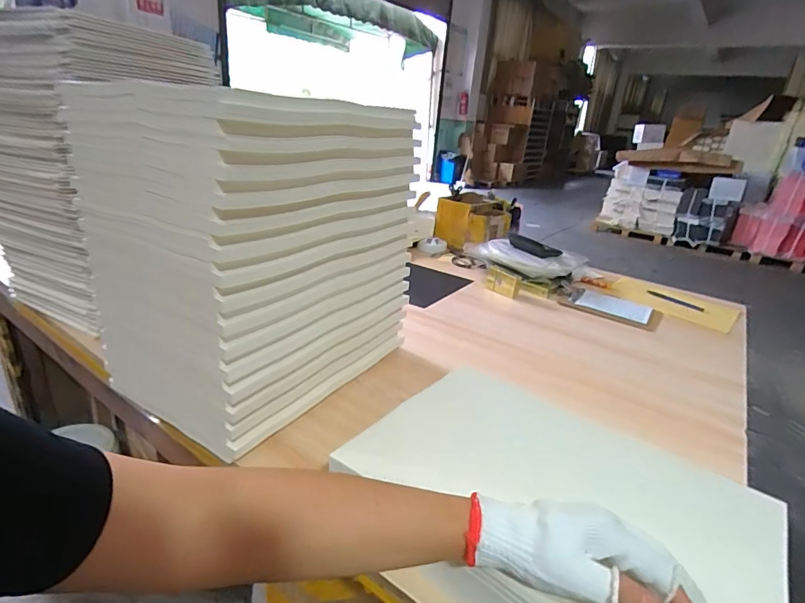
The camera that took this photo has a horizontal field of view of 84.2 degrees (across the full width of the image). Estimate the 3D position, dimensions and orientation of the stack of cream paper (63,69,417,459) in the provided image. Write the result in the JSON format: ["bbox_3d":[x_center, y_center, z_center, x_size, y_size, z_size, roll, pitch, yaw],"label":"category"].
[{"bbox_3d":[-0.195,-0.067,0.651,0.271,0.411,0.368,19,26,29],"label":"stack of cream paper"}]

